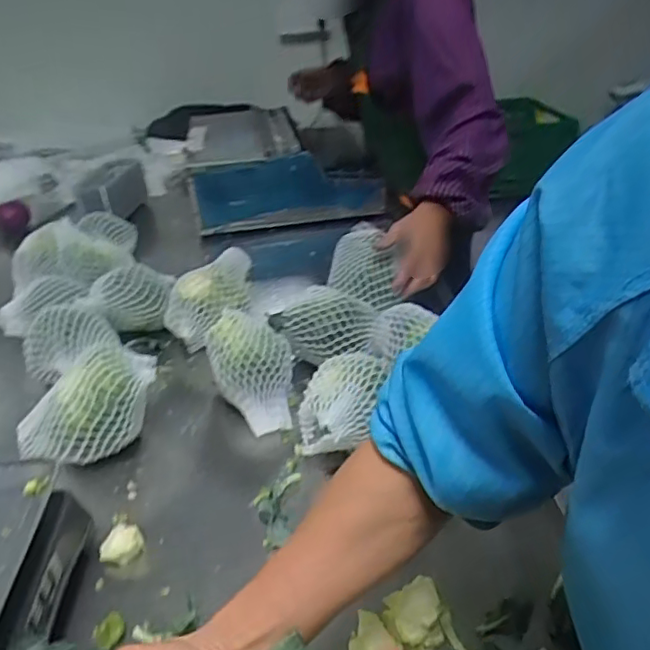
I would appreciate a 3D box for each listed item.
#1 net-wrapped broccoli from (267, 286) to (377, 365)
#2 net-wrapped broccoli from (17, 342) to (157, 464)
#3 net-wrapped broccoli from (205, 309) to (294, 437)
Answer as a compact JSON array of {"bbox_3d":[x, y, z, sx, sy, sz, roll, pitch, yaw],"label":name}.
[{"bbox_3d":[0.000,0.000,0.858,0.148,0.089,0.074,-2,32,3],"label":"net-wrapped broccoli"},{"bbox_3d":[-0.296,0.110,0.748,0.180,0.125,0.107,-20,35,-24],"label":"net-wrapped broccoli"},{"bbox_3d":[-0.101,0.064,0.814,0.112,0.114,0.157,-8,32,-7],"label":"net-wrapped broccoli"}]

